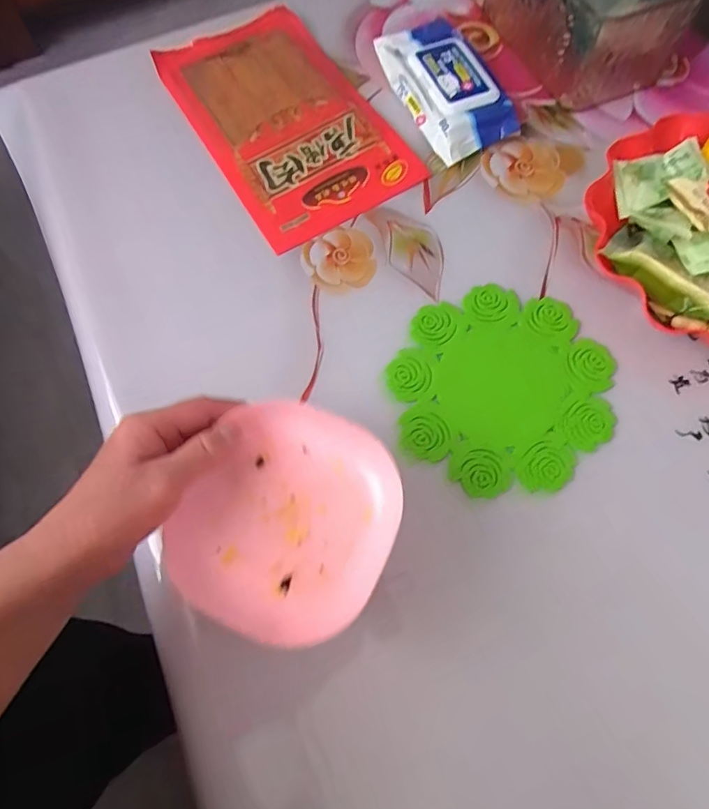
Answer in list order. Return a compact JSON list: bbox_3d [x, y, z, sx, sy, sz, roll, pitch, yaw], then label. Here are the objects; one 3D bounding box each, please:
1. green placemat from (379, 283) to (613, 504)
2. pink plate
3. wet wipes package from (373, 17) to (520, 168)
[{"bbox_3d":[0.116,-0.016,0.389,0.162,0.010,0.169,-1,70,3],"label":"green placemat"},{"bbox_3d":[-0.040,0.067,0.296,0.122,0.028,0.131,22,67,7],"label":"pink plate"},{"bbox_3d":[0.090,-0.319,0.495,0.092,0.037,0.173,-21,70,-7],"label":"wet wipes package"}]

